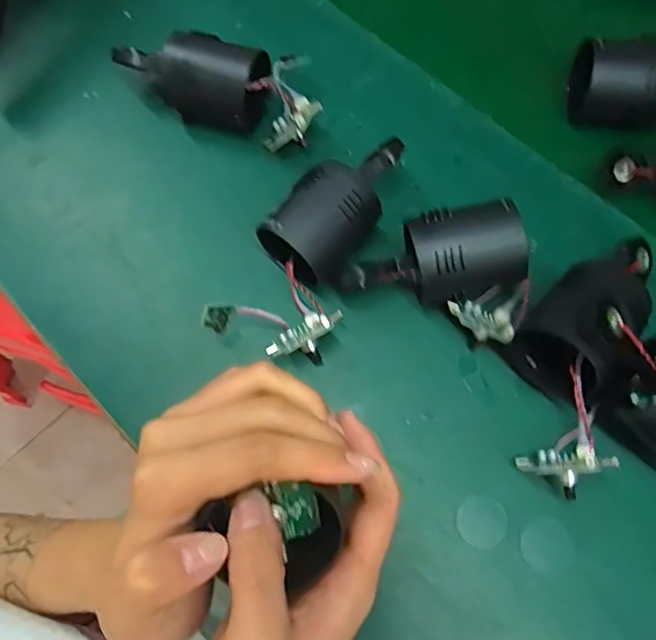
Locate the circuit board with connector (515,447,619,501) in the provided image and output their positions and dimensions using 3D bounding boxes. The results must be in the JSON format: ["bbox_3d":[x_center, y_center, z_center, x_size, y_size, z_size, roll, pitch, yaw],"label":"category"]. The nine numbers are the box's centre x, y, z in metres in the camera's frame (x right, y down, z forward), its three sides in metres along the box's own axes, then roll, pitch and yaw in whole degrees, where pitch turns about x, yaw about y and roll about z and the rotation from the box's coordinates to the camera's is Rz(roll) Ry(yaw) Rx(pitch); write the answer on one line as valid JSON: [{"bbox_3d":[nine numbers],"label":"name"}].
[{"bbox_3d":[0.137,0.089,0.324,0.054,0.028,0.027,-4,68,-1],"label":"circuit board with connector"}]

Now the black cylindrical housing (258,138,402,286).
[{"bbox_3d":[0.011,-0.076,0.376,0.051,0.053,0.116,42,74,14],"label":"black cylindrical housing"}]

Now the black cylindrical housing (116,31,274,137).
[{"bbox_3d":[-0.099,-0.177,0.413,0.116,0.055,0.052,25,71,9],"label":"black cylindrical housing"}]

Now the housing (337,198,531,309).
[{"bbox_3d":[0.062,-0.036,0.356,0.113,0.057,0.050,-8,69,-4],"label":"housing"}]

